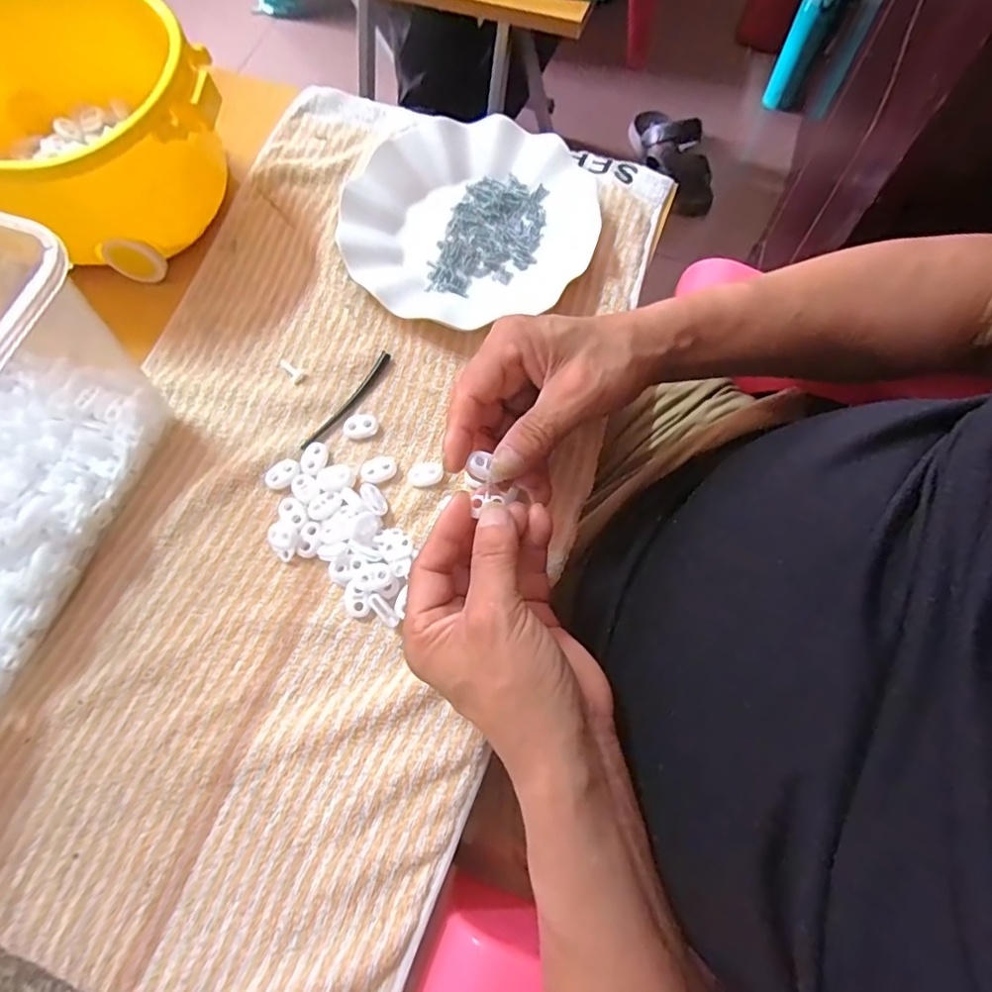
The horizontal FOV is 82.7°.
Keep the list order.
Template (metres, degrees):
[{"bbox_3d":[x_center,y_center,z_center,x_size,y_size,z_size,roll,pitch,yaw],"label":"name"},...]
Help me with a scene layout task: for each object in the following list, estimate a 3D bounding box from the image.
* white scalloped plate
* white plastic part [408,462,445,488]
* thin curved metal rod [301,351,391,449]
[{"bbox_3d":[-0.020,-0.201,0.414,0.178,0.025,0.181,-1,70,2],"label":"white scalloped plate"},{"bbox_3d":[-0.045,-0.013,0.358,0.021,0.007,0.016,-12,70,-3],"label":"white plastic part"},{"bbox_3d":[-0.099,-0.064,0.379,0.008,0.004,0.087,34,75,10],"label":"thin curved metal rod"}]

